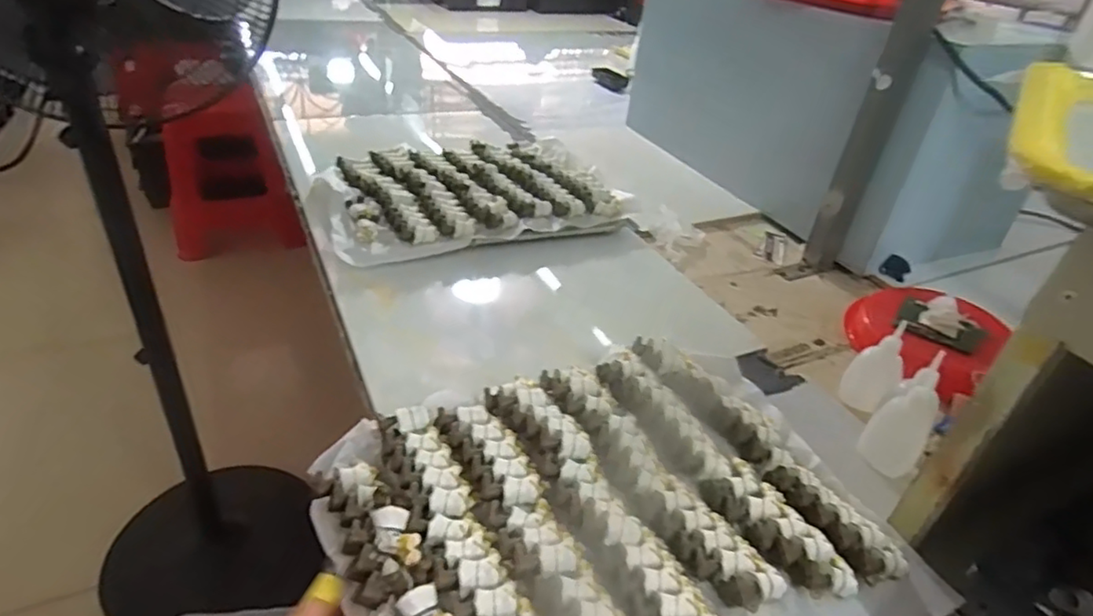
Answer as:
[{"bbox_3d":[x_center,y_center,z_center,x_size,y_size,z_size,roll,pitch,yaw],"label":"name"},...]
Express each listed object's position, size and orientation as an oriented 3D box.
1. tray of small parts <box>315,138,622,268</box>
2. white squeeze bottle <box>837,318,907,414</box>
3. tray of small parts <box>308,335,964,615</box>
[{"bbox_3d":[-0.111,-0.149,0.814,0.368,0.048,0.261,-15,41,-27],"label":"tray of small parts"},{"bbox_3d":[0.300,0.056,0.562,0.042,0.086,0.034,28,41,27],"label":"white squeeze bottle"},{"bbox_3d":[0.046,0.137,0.425,0.354,0.031,0.266,-8,38,-20],"label":"tray of small parts"}]

